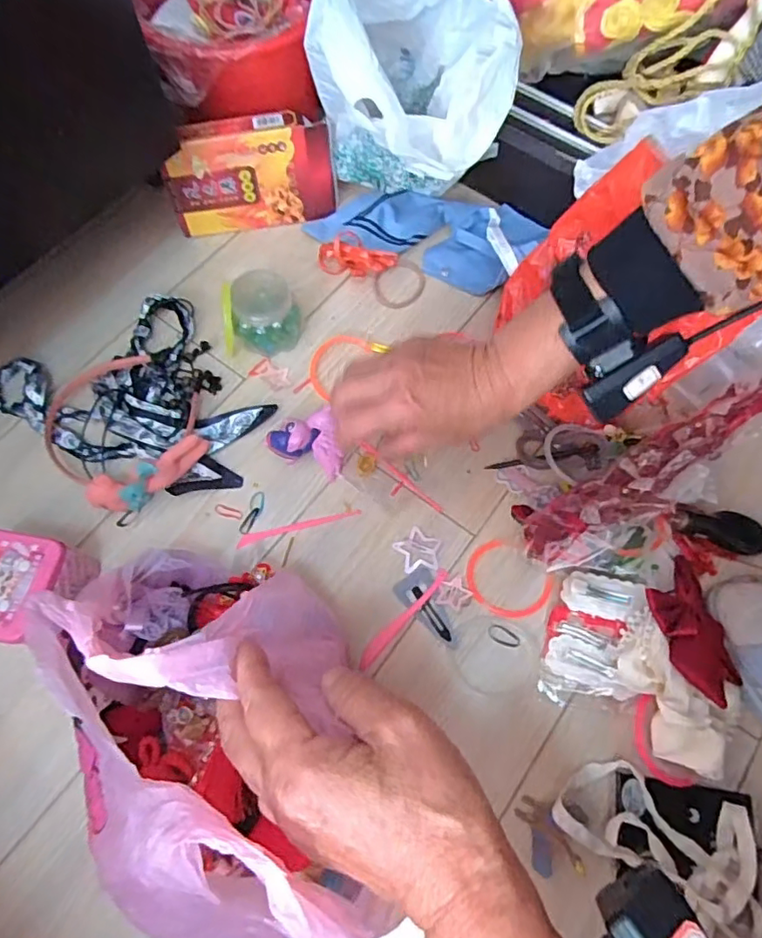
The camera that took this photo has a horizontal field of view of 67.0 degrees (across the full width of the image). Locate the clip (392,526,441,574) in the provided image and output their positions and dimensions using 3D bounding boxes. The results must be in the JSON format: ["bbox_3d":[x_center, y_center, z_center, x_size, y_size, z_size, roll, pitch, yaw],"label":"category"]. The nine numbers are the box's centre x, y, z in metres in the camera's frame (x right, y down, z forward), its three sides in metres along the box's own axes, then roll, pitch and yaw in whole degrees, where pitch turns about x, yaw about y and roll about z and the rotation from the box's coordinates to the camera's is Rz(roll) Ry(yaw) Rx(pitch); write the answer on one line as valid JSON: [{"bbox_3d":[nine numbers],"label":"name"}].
[{"bbox_3d":[0.033,0.069,0.486,0.038,0.005,0.039,43,73,15],"label":"clip"}]

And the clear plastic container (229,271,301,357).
[{"bbox_3d":[-0.109,-0.148,0.542,0.059,0.059,0.055,0,67,-1],"label":"clear plastic container"}]

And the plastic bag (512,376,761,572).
[{"bbox_3d":[0.231,-0.004,0.458,0.265,0.056,0.069,-33,71,0],"label":"plastic bag"}]

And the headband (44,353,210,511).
[{"bbox_3d":[-0.225,-0.039,0.500,0.151,0.037,0.127,39,72,14],"label":"headband"}]

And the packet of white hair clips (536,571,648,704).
[{"bbox_3d":[0.164,0.131,0.447,0.068,0.017,0.096,3,82,24],"label":"packet of white hair clips"}]

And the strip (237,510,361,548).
[{"bbox_3d":[-0.070,0.049,0.494,0.106,0.004,0.010,-14,68,-7],"label":"strip"}]

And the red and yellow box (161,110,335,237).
[{"bbox_3d":[-0.131,-0.297,0.586,0.165,0.103,0.039,-12,68,-6],"label":"red and yellow box"}]

